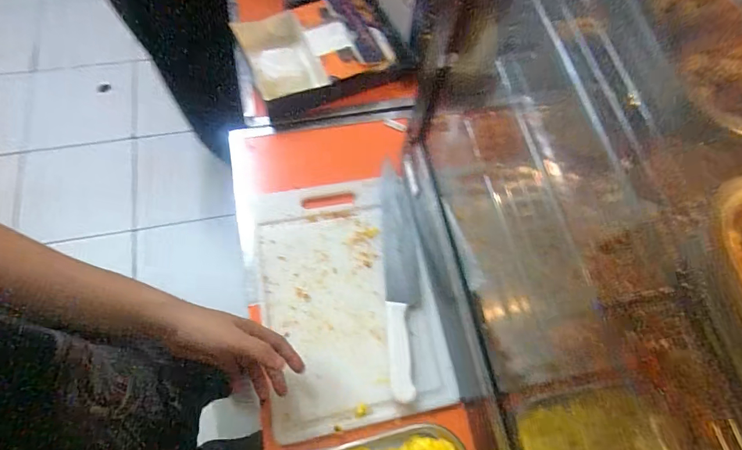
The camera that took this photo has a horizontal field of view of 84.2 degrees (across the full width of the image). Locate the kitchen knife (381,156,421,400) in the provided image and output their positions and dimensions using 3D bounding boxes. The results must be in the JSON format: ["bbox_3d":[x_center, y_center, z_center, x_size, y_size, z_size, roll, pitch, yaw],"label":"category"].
[{"bbox_3d":[0.044,0.069,0.598,0.048,0.022,0.343,-1,68,-3],"label":"kitchen knife"}]

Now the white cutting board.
[{"bbox_3d":[-0.037,0.098,0.595,0.236,0.020,0.354,-10,69,-7],"label":"white cutting board"}]

